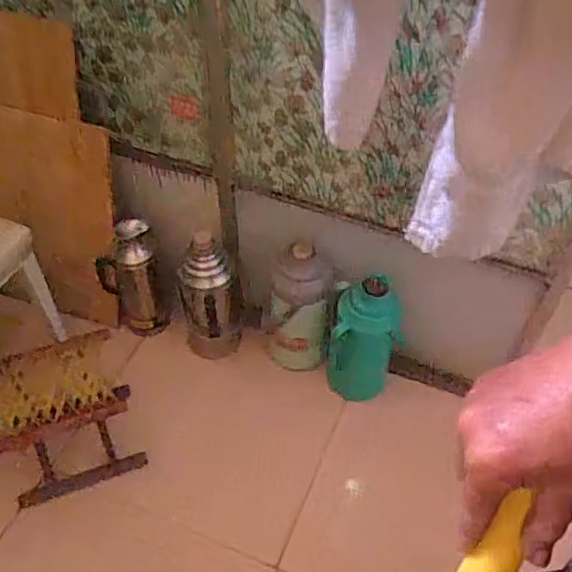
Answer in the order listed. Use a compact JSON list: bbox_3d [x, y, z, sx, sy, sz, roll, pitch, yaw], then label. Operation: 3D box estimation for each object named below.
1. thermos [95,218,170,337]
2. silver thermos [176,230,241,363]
[{"bbox_3d":[-0.394,-0.011,1.566,0.153,0.311,0.113,-19,49,-19],"label":"thermos"},{"bbox_3d":[-0.201,0.028,1.551,0.147,0.326,0.114,-11,47,-12],"label":"silver thermos"}]

